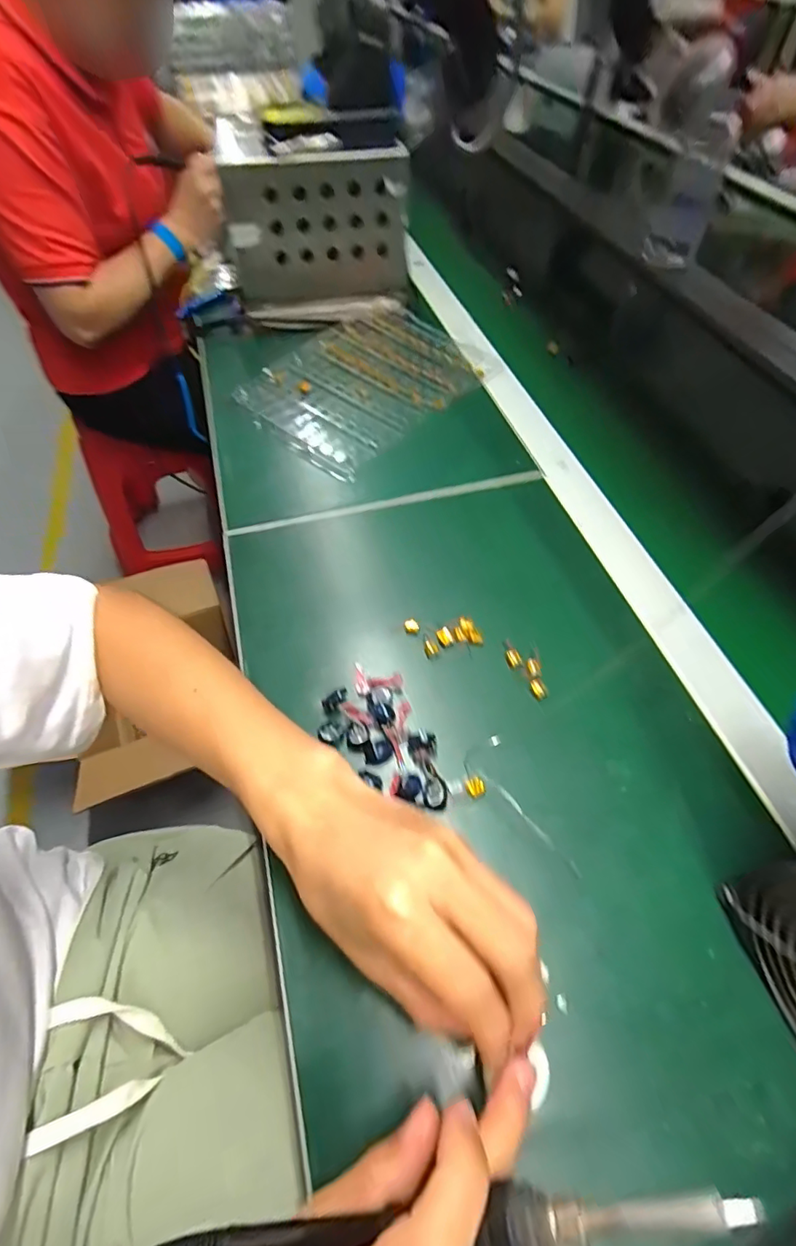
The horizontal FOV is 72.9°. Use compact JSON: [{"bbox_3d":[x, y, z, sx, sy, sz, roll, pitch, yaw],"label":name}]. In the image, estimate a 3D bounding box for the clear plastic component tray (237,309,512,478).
[{"bbox_3d":[-0.034,-0.270,0.598,0.203,0.024,0.263,38,64,24],"label":"clear plastic component tray"}]

